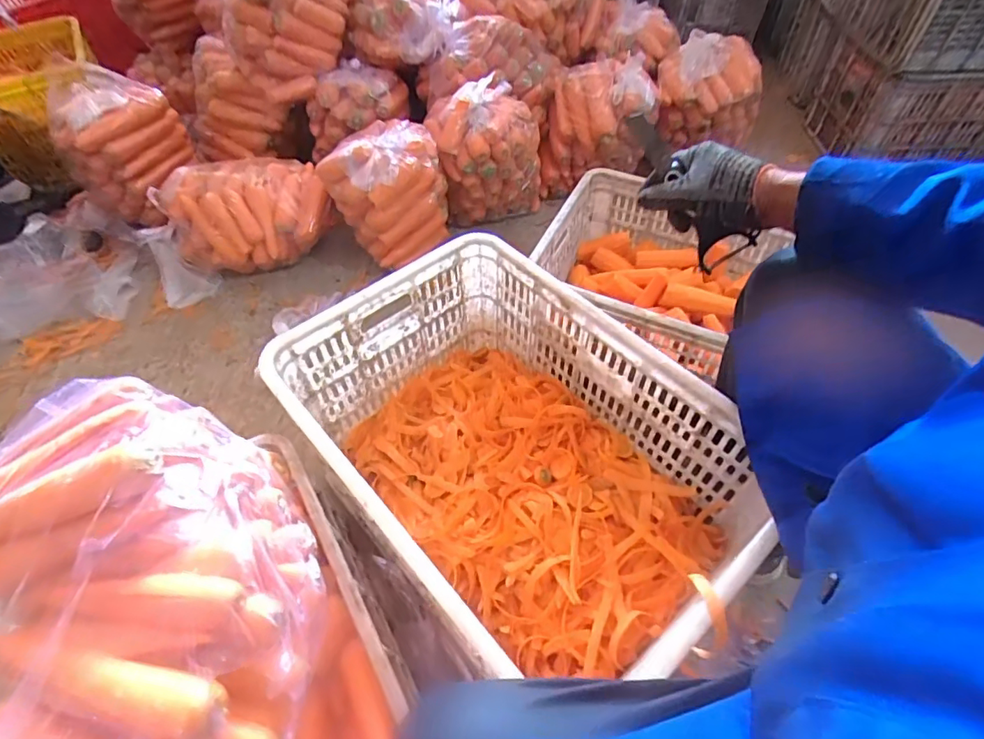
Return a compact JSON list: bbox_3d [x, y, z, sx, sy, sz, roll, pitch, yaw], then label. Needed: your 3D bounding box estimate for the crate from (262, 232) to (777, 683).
[{"bbox_3d":[0.024,0.124,0.766,0.402,0.275,0.579,-35,61,-22],"label":"crate"}]

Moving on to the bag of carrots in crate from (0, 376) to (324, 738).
[{"bbox_3d":[-0.328,0.177,0.499,0.261,0.159,0.408,-34,60,-22],"label":"bag of carrots in crate"}]

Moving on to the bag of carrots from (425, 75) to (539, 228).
[{"bbox_3d":[-0.010,-0.515,1.286,0.257,0.289,0.206,2,54,2],"label":"bag of carrots"}]

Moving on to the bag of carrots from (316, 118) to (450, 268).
[{"bbox_3d":[-0.229,-0.390,1.172,0.223,0.254,0.196,18,56,14],"label":"bag of carrots"}]

